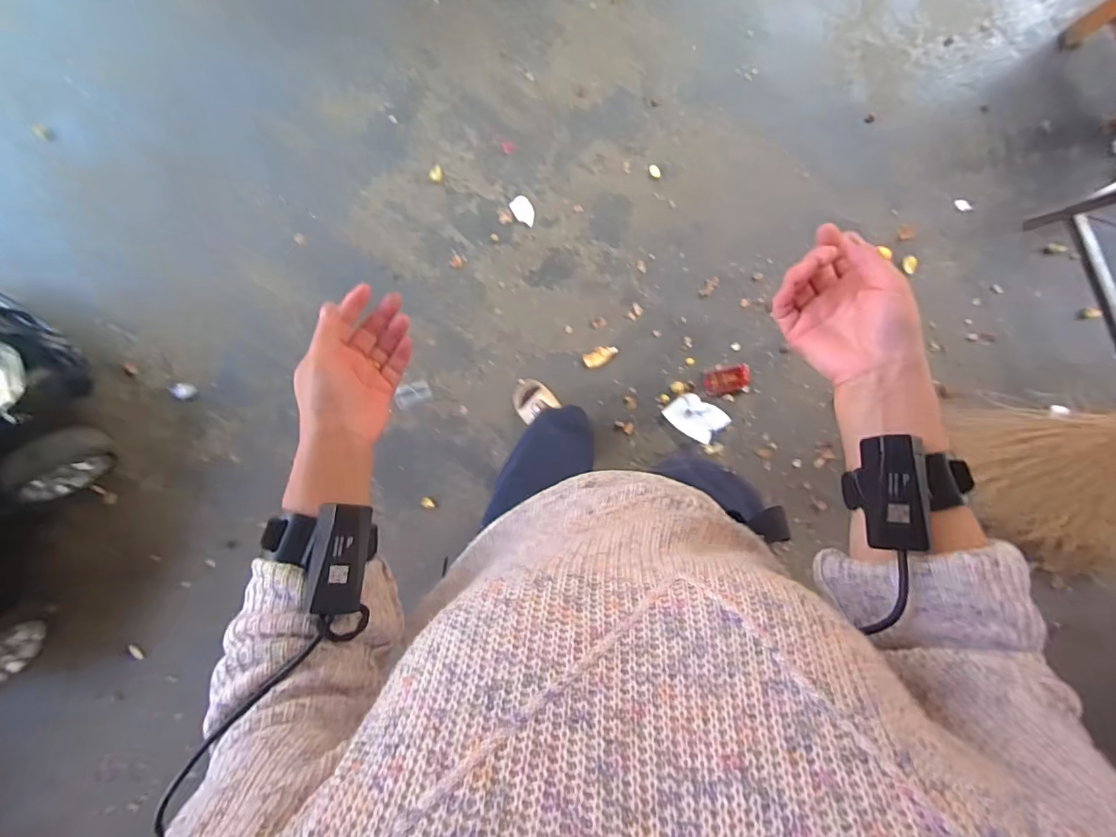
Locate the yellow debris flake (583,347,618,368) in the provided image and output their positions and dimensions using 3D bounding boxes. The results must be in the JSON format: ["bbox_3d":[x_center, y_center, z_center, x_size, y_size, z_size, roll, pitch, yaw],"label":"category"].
[{"bbox_3d":[0.108,-0.159,1.287,0.085,0.004,0.045,-32,93,3],"label":"yellow debris flake"}]

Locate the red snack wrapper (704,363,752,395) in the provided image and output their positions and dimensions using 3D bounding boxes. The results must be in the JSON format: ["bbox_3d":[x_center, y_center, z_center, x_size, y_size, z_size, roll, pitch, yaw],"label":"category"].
[{"bbox_3d":[0.426,-0.096,1.273,0.111,0.015,0.066,-11,94,2],"label":"red snack wrapper"}]

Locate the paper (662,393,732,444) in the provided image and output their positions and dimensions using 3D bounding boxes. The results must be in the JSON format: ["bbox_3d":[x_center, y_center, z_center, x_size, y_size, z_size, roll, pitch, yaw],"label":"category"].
[{"bbox_3d":[0.349,-0.003,1.285,0.147,0.018,0.094,30,94,-1],"label":"paper"}]

